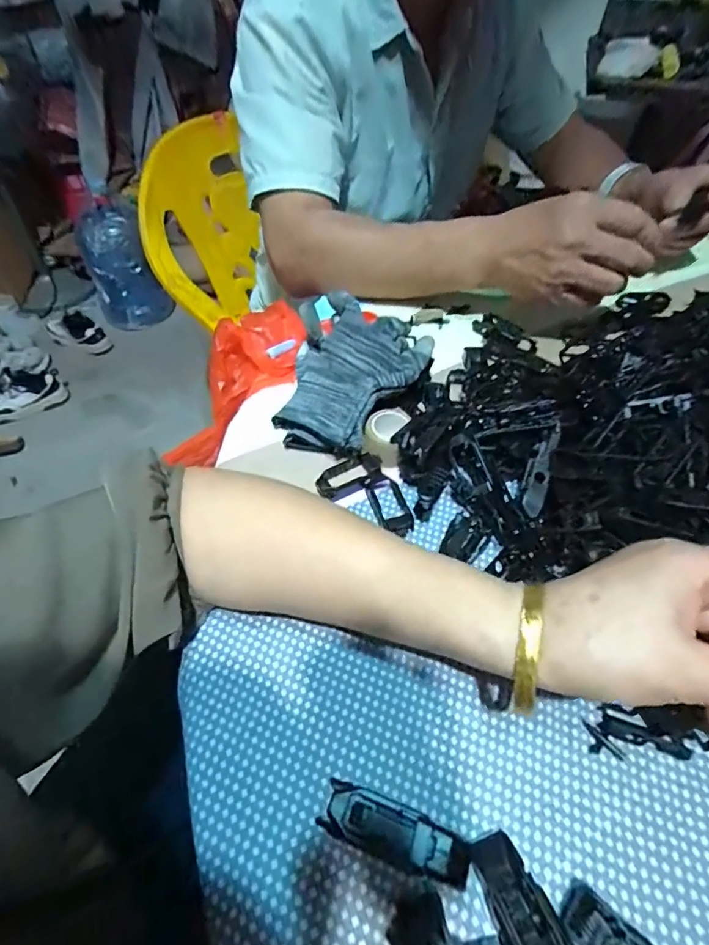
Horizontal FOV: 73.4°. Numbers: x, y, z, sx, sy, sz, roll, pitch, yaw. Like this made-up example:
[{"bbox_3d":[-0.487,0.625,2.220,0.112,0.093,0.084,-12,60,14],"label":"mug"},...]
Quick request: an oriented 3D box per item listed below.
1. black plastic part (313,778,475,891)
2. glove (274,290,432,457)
[{"bbox_3d":[0.018,0.160,0.211,0.065,0.015,0.021,14,50,15],"label":"black plastic part"},{"bbox_3d":[-0.003,-0.081,0.384,0.113,0.045,0.137,12,49,12],"label":"glove"}]

